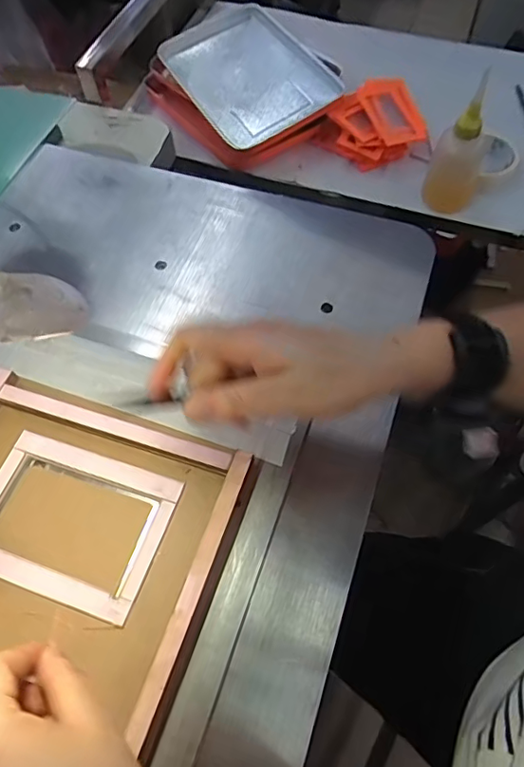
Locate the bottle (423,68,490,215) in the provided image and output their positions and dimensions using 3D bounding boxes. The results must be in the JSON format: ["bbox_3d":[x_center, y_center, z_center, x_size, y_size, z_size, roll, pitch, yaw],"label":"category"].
[{"bbox_3d":[0.244,-0.290,0.655,0.064,0.166,0.056,17,63,11],"label":"bottle"}]

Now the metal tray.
[{"bbox_3d":[-0.024,-0.460,0.799,0.194,0.034,0.281,-25,63,-12],"label":"metal tray"}]

